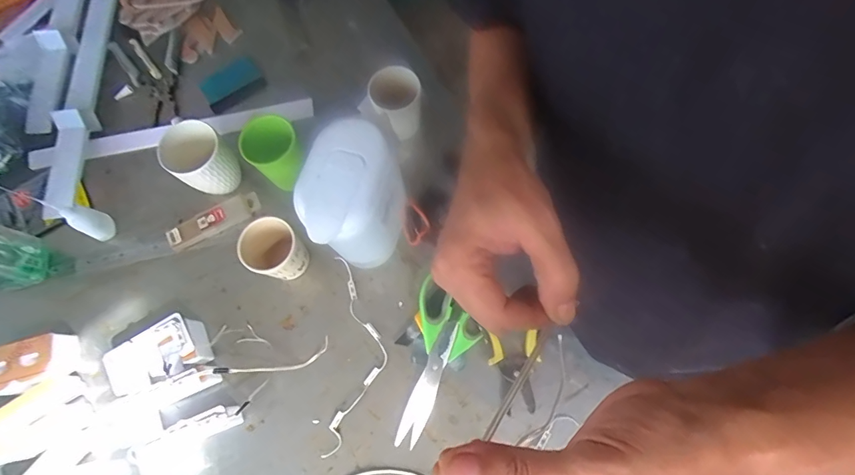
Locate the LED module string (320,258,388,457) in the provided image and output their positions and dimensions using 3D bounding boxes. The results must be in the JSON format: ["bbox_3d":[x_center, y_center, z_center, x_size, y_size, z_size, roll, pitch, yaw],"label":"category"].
[{"bbox_3d":[-0.093,0.153,0.580,0.074,0.015,0.253,1,72,3],"label":"LED module string"}]

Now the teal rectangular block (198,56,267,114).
[{"bbox_3d":[-0.314,-0.246,0.704,0.093,0.029,0.050,-38,74,-10],"label":"teal rectangular block"}]

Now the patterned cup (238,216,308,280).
[{"bbox_3d":[-0.201,0.019,0.583,0.069,0.084,0.068,-1,72,2],"label":"patterned cup"}]

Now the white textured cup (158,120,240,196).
[{"bbox_3d":[-0.325,-0.112,0.635,0.086,0.091,0.081,41,78,14],"label":"white textured cup"}]

